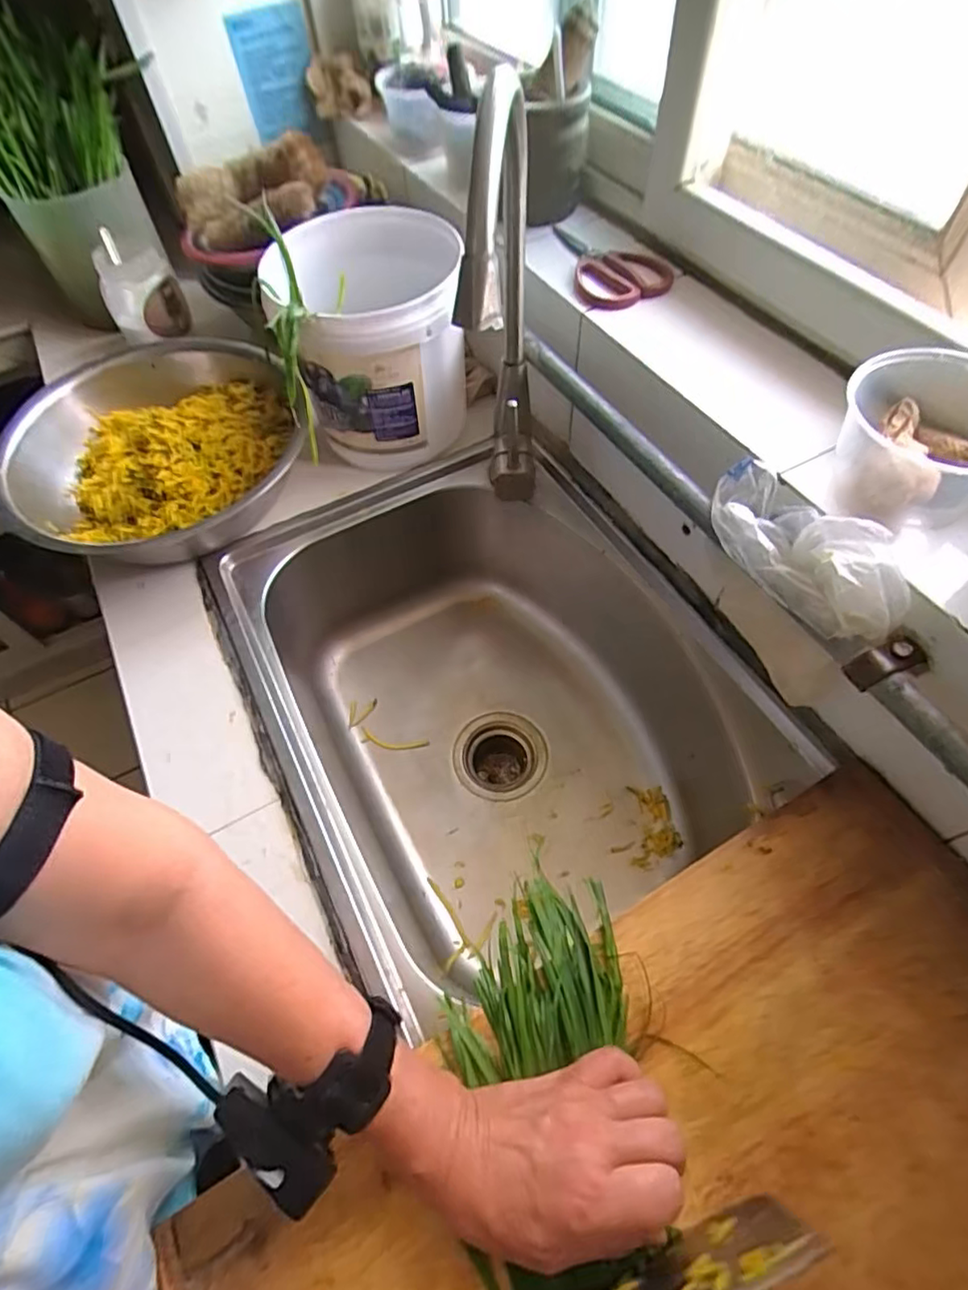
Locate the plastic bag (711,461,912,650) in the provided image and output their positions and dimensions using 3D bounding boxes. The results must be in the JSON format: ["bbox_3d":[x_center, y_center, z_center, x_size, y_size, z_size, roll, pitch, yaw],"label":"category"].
[{"bbox_3d":[0.210,-0.072,0.401,0.054,0.049,0.149,-25,59,-12],"label":"plastic bag"}]

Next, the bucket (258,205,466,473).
[{"bbox_3d":[-0.116,-0.335,0.671,0.187,0.200,0.224,-13,57,-5],"label":"bucket"}]

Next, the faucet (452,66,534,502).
[{"bbox_3d":[0.015,-0.226,0.484,0.045,0.337,0.211,-2,56,4],"label":"faucet"}]

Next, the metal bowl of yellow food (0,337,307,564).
[{"bbox_3d":[-0.348,-0.206,0.660,0.277,0.118,0.301,-2,57,3],"label":"metal bowl of yellow food"}]

